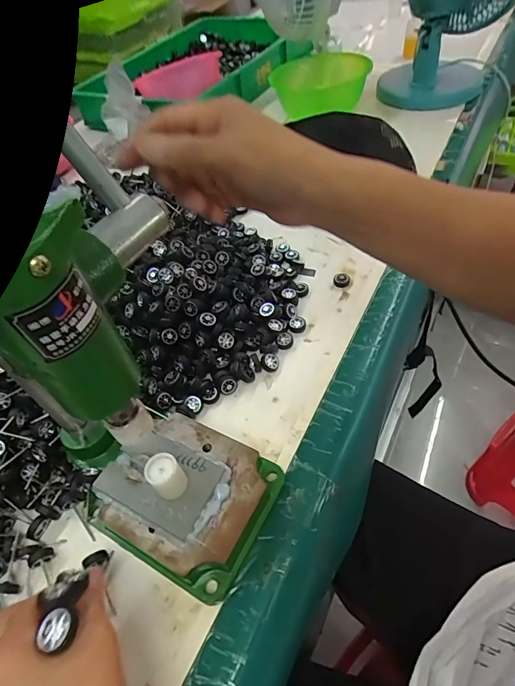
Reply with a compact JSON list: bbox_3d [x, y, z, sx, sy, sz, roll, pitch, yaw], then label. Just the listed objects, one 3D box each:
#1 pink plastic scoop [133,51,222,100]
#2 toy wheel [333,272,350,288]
[{"bbox_3d":[-0.164,-0.546,0.858,0.184,0.070,0.029,-6,51,18],"label":"pink plastic scoop"},{"bbox_3d":[0.104,-0.079,0.508,0.020,0.008,0.019,-5,49,6],"label":"toy wheel"}]

